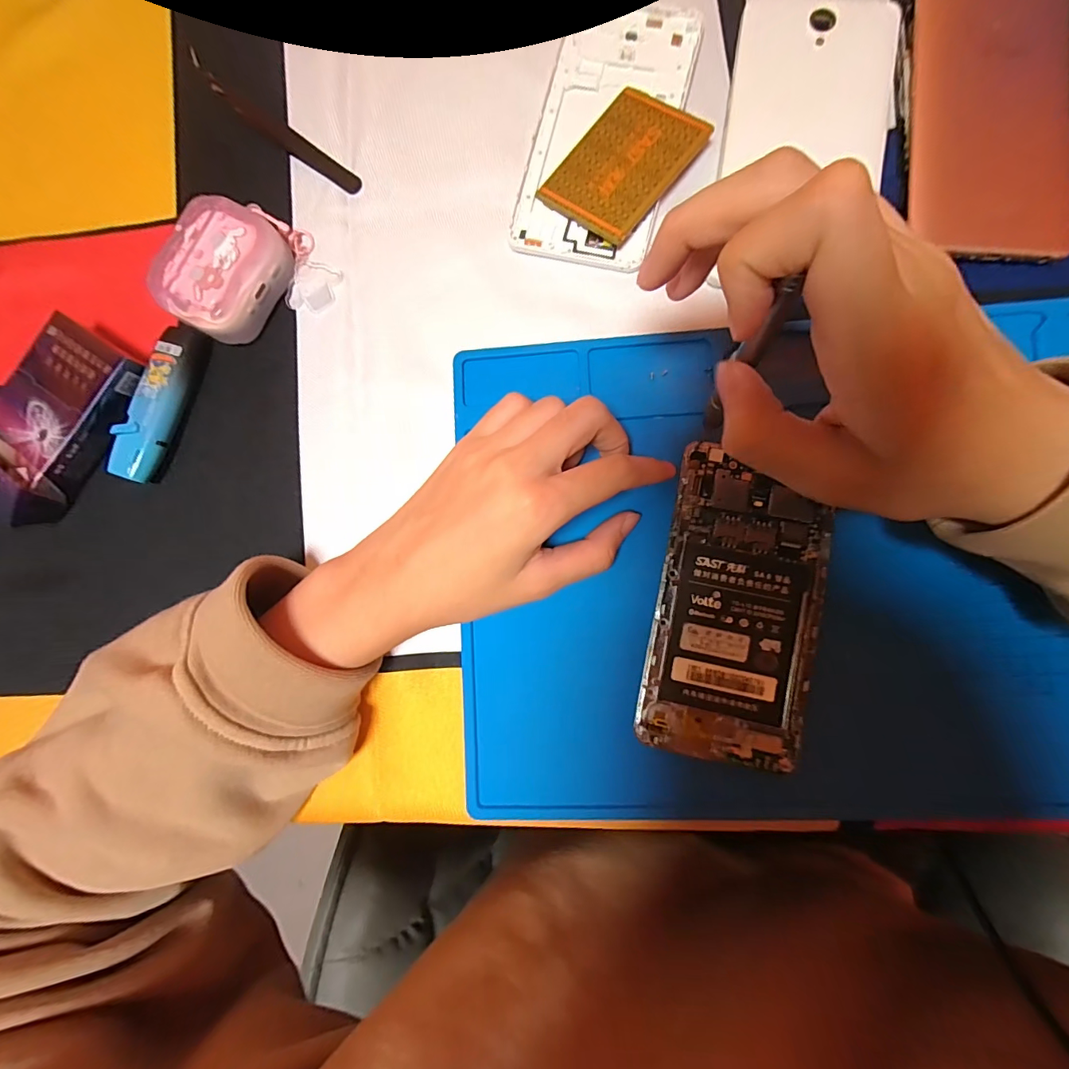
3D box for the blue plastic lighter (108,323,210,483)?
[{"bbox_3d":[-0.198,-0.069,0.240,0.022,0.016,0.083,17,87,6],"label":"blue plastic lighter"}]

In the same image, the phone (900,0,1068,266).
[{"bbox_3d":[0.220,-0.204,0.214,0.078,0.007,0.150,1,86,5],"label":"phone"}]

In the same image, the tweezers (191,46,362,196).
[{"bbox_3d":[-0.144,-0.225,0.249,0.117,0.012,0.012,36,89,7],"label":"tweezers"}]

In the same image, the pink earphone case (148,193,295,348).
[{"bbox_3d":[-0.160,-0.136,0.235,0.048,0.027,0.064,28,89,7],"label":"pink earphone case"}]

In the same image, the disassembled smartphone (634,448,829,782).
[{"bbox_3d":[0.092,0.033,0.205,0.068,0.005,0.136,10,87,6],"label":"disassembled smartphone"}]

